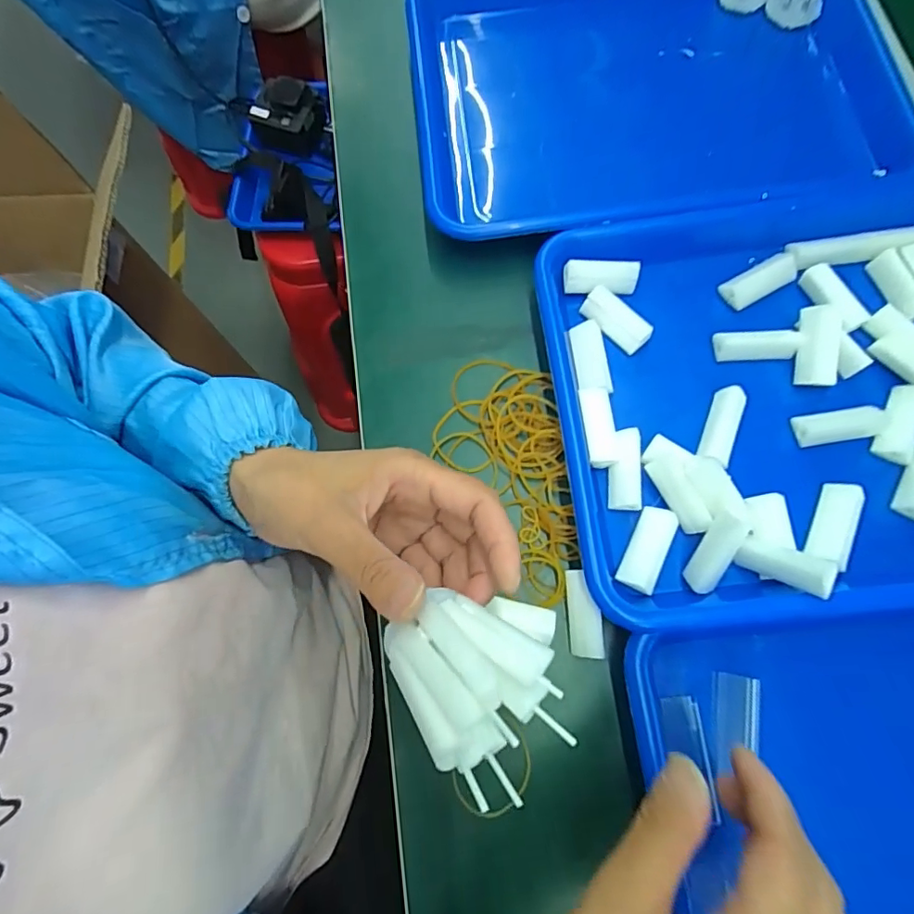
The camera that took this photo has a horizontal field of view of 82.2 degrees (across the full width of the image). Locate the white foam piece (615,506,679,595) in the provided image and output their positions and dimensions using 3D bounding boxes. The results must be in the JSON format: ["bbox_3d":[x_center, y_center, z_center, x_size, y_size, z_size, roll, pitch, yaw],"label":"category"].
[{"bbox_3d":[0.106,0.051,0.290,0.020,0.013,0.046,22,76,9],"label":"white foam piece"}]

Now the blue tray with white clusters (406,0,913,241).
[{"bbox_3d":[0.142,-0.270,0.377,0.338,0.035,0.238,-7,73,0],"label":"blue tray with white clusters"}]

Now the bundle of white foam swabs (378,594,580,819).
[{"bbox_3d":[0.011,0.081,0.193,0.060,0.031,0.068,-31,74,-8],"label":"bundle of white foam swabs"}]

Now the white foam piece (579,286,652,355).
[{"bbox_3d":[0.100,-0.086,0.331,0.017,0.019,0.046,-44,76,-10],"label":"white foam piece"}]

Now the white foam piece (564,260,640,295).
[{"bbox_3d":[0.093,-0.117,0.338,0.048,0.016,0.018,1,72,2],"label":"white foam piece"}]

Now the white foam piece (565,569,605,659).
[{"bbox_3d":[0.069,0.085,0.286,0.016,0.017,0.045,-2,73,2],"label":"white foam piece"}]

